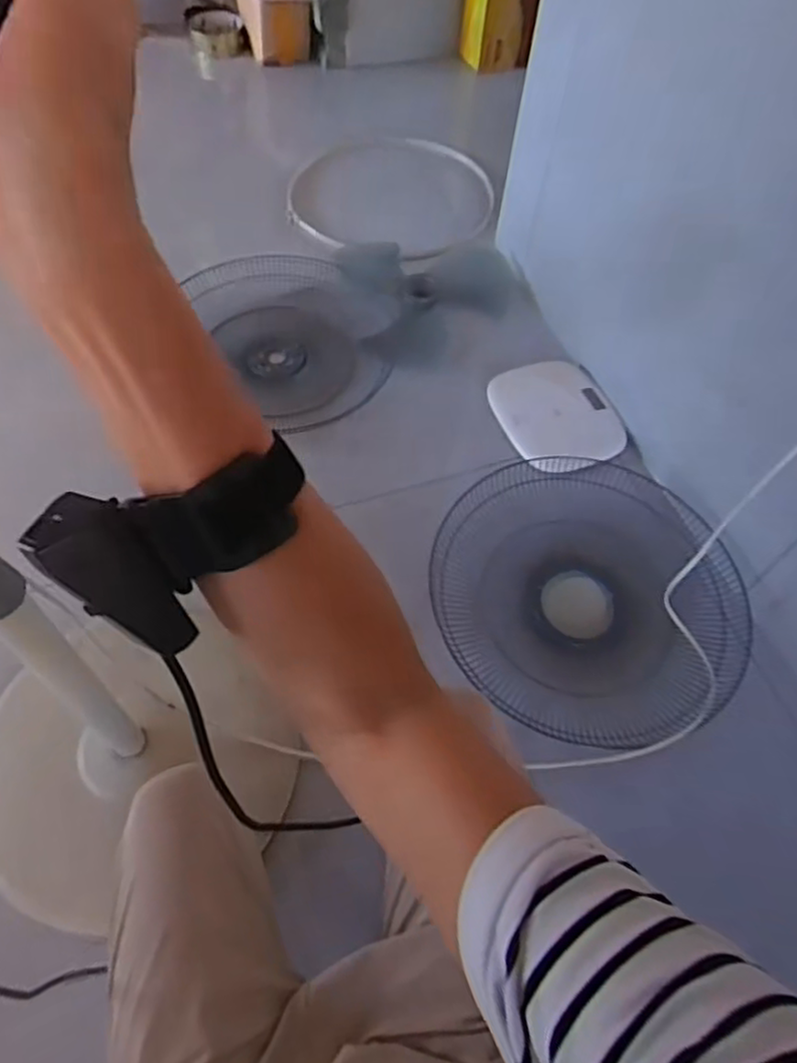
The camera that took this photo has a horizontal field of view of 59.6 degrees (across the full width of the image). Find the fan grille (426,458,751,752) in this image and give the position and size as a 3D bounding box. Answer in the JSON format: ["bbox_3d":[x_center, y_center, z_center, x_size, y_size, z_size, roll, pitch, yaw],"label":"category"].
[{"bbox_3d":[0.274,0.082,1.023,0.442,0.074,0.467,7,58,1],"label":"fan grille"}]

